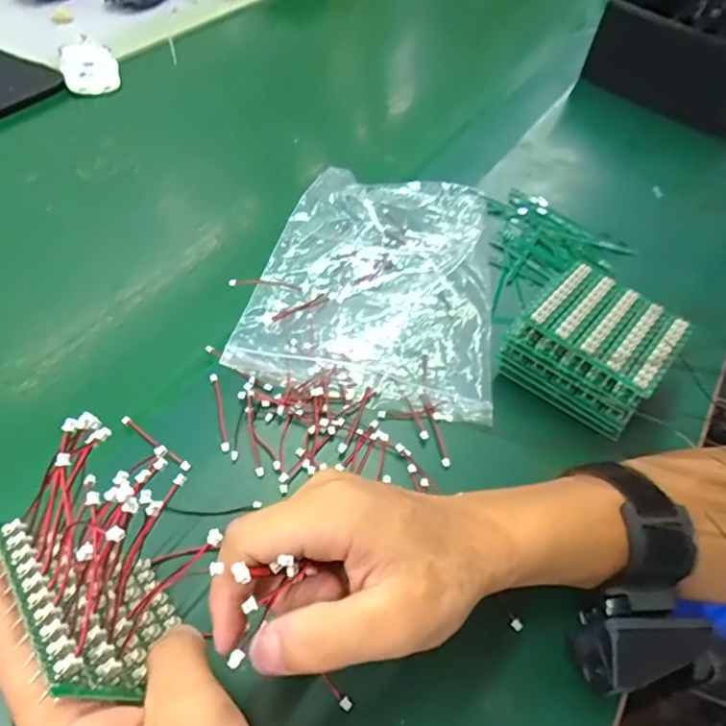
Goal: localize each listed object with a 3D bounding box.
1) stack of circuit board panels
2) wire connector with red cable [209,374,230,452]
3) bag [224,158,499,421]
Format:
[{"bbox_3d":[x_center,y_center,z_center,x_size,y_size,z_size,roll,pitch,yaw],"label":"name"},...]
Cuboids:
[{"bbox_3d":[0.153,-0.011,0.386,0.091,0.047,0.088,35,56,23],"label":"stack of circuit board panels"},{"bbox_3d":[-0.089,0.030,0.359,0.005,0.004,0.059,-11,51,-13],"label":"wire connector with red cable"},{"bbox_3d":[0.015,-0.071,0.445,0.168,0.020,0.237,9,49,3],"label":"bag"}]

